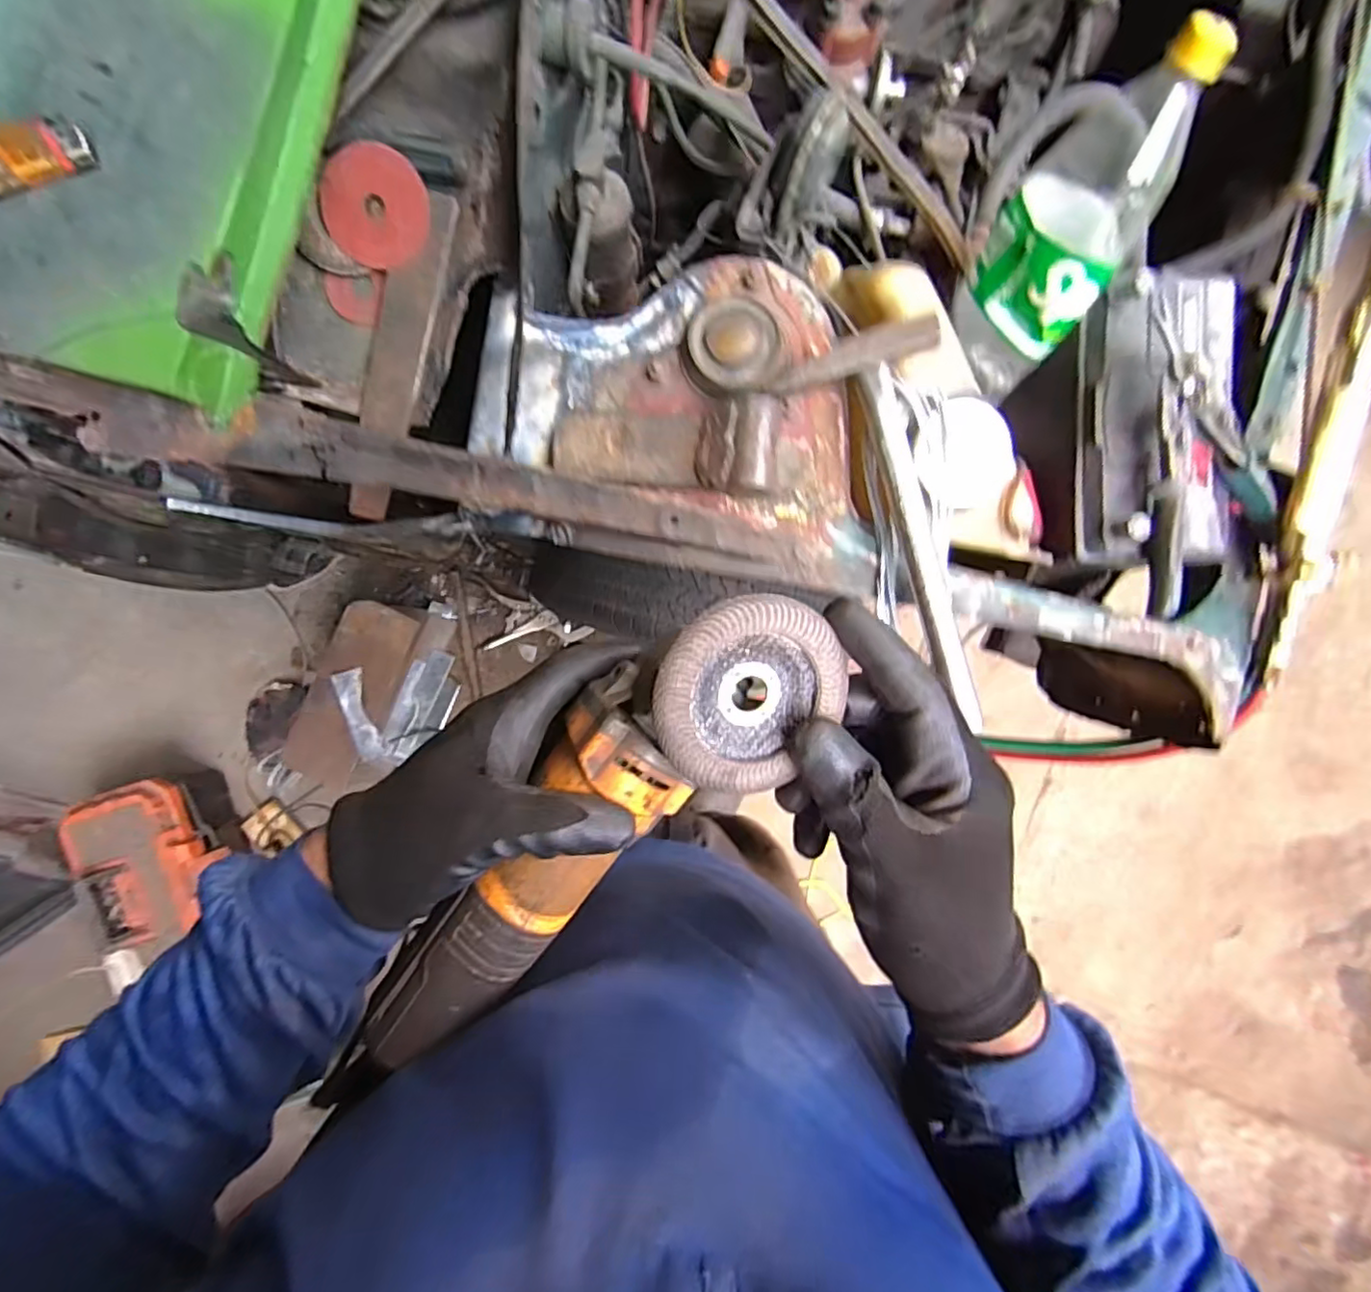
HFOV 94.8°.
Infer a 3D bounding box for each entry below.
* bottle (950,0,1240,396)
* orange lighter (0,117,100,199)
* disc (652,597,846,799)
[{"bbox_3d":[0.290,-0.313,0.494,0.081,0.263,0.109,16,61,-3],"label":"bottle"},{"bbox_3d":[-0.353,-0.254,0.328,0.078,0.017,0.023,-22,92,-2],"label":"orange lighter"},{"bbox_3d":[0.026,0.019,0.260,0.080,0.011,0.078,-5,106,-17],"label":"disc"}]

